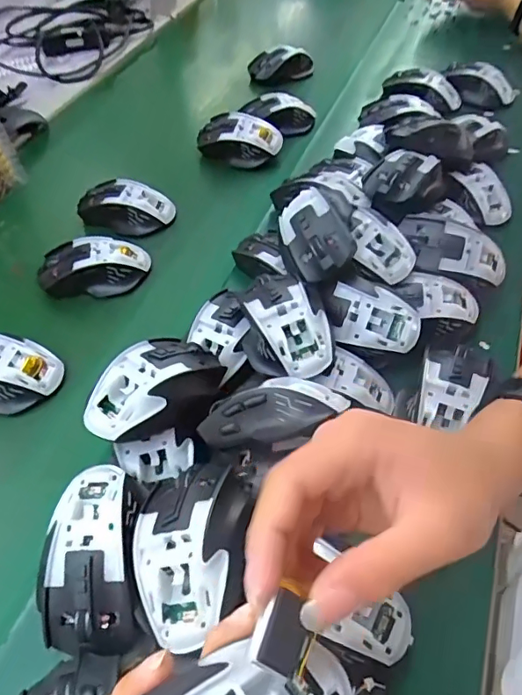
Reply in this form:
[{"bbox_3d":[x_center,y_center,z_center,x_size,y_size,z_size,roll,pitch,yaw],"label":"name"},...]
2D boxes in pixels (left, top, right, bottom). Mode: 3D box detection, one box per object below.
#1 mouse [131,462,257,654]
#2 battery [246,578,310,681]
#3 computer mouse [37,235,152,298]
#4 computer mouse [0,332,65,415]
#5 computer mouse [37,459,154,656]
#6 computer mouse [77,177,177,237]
[{"bbox_3d":[-0.044,0.122,0.323,0.071,0.036,0.119,1,52,6],"label":"mouse"},{"bbox_3d":[0.008,0.101,0.185,0.019,0.006,0.030,35,50,-8],"label":"battery"},{"bbox_3d":[-0.181,-0.090,0.557,0.111,0.040,0.059,-9,52,-2],"label":"computer mouse"},{"bbox_3d":[-0.240,0.023,0.471,0.107,0.043,0.066,4,52,8],"label":"computer mouse"},{"bbox_3d":[-0.111,0.137,0.343,0.065,0.039,0.110,-6,52,1],"label":"computer mouse"},{"bbox_3d":[-0.164,-0.173,0.620,0.108,0.039,0.054,12,54,14],"label":"computer mouse"}]

